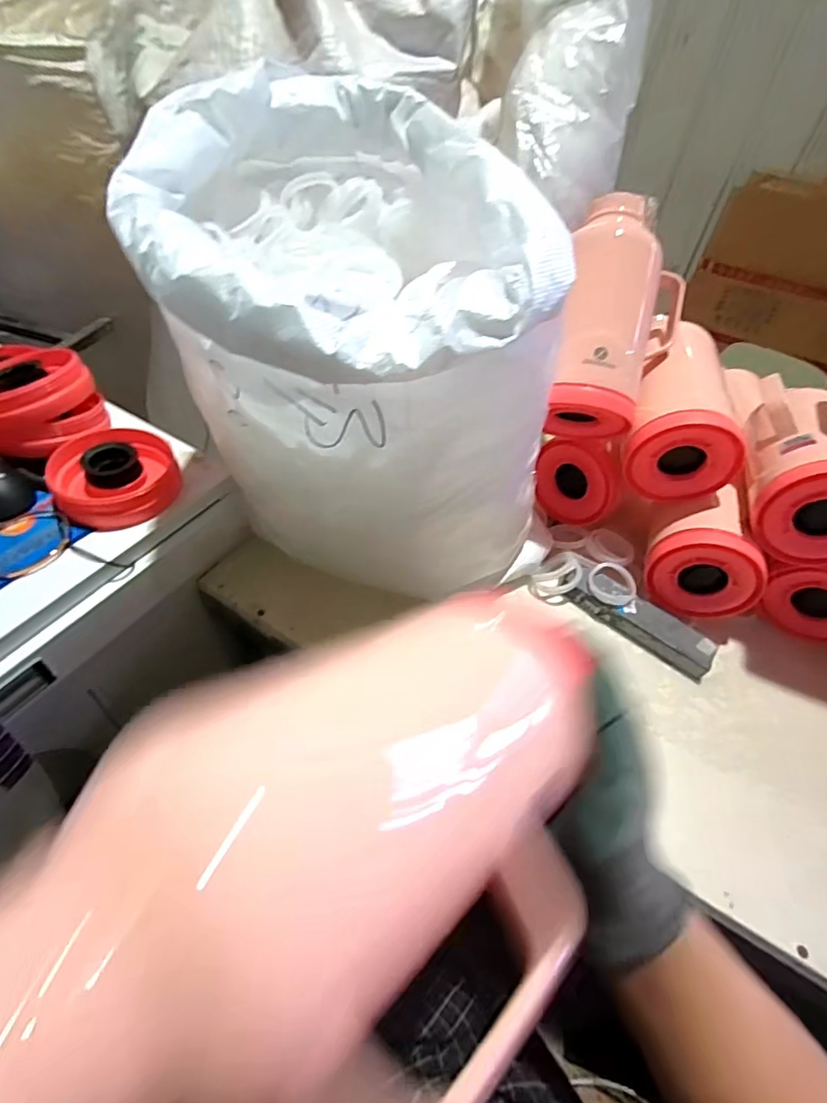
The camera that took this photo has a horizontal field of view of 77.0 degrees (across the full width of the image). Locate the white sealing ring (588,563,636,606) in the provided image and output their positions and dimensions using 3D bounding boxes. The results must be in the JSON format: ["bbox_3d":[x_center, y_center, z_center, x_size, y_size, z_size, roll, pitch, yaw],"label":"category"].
[{"bbox_3d":[0.263,0.043,0.687,0.062,0.010,0.061,2,56,-4],"label":"white sealing ring"}]

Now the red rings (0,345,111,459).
[{"bbox_3d":[-0.441,-0.170,0.595,0.106,0.086,0.111,1,49,-1],"label":"red rings"}]

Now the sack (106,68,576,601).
[{"bbox_3d":[-0.052,-0.171,0.551,0.353,0.422,0.386,-22,53,-20],"label":"sack"}]

